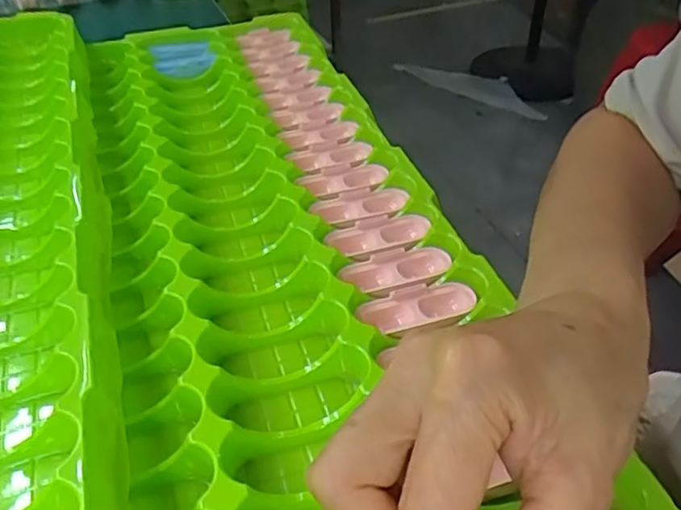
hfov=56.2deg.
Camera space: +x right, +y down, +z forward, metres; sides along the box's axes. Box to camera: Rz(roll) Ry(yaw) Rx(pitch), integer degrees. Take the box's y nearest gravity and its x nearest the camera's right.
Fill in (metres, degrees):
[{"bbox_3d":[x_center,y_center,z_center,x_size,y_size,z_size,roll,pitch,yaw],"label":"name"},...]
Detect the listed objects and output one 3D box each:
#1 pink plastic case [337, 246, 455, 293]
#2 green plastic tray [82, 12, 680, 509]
[{"bbox_3d":[0.032,0.008,0.352,0.058,0.009,0.026,-17,43,-17],"label":"pink plastic case"},{"bbox_3d":[-0.040,-0.014,0.376,0.201,0.045,0.546,-11,42,-11],"label":"green plastic tray"}]

